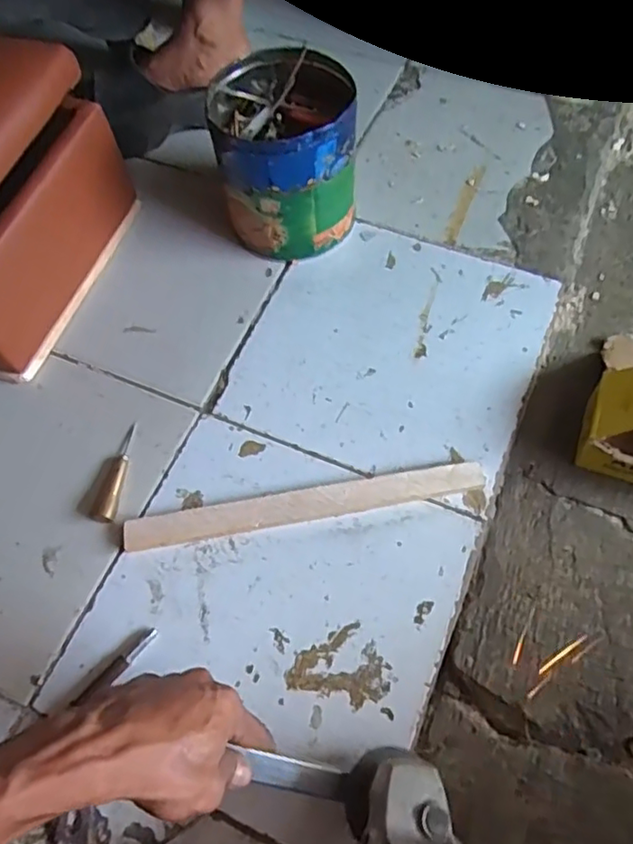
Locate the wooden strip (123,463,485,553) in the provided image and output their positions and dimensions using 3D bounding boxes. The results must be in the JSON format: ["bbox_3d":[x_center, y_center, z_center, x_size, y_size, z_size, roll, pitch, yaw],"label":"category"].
[{"bbox_3d":[-0.011,0.077,0.560,0.326,0.015,0.028,-10,63,-2],"label":"wooden strip"}]

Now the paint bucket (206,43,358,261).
[{"bbox_3d":[-0.034,-0.285,0.664,0.140,0.157,0.146,-1,63,3],"label":"paint bucket"}]

